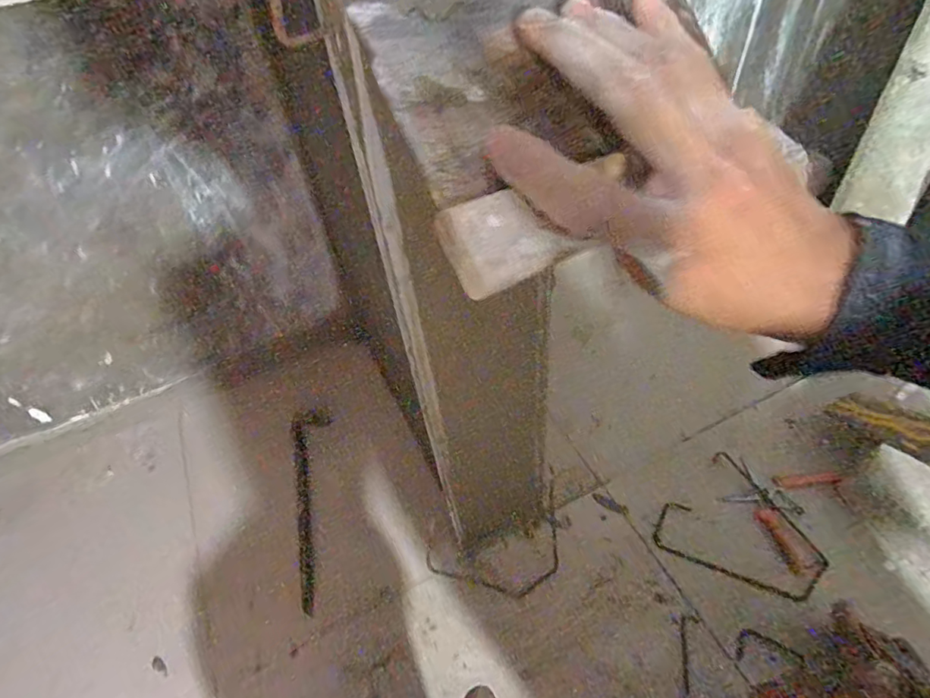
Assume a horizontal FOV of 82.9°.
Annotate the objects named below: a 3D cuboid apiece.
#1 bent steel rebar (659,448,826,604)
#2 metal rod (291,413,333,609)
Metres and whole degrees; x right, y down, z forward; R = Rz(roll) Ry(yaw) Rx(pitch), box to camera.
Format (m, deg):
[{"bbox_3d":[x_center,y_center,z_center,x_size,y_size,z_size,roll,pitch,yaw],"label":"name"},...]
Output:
[{"bbox_3d":[0.394,0.271,0.754,0.182,0.037,0.197,-32,53,-20],"label":"bent steel rebar"},{"bbox_3d":[-0.238,0.235,0.844,0.067,0.019,0.338,-14,49,-5],"label":"metal rod"}]

